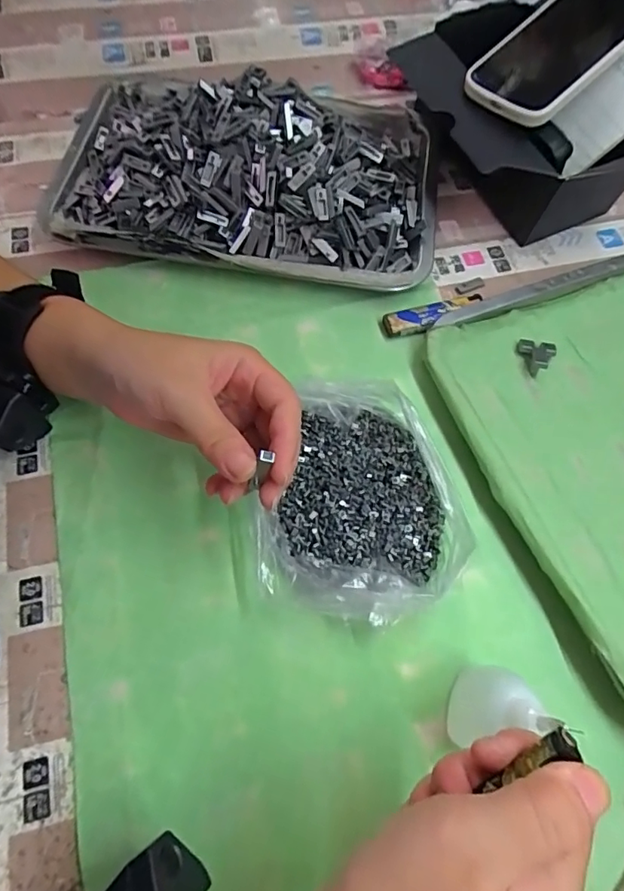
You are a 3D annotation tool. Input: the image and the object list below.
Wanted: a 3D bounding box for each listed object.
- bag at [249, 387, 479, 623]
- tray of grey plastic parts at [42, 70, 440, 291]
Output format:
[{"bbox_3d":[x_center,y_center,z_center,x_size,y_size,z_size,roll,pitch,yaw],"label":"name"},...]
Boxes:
[{"bbox_3d":[0.024,0.031,0.315,0.121,0.035,0.149,-7,66,-5],"label":"bag"},{"bbox_3d":[-0.052,-0.233,0.409,0.310,0.068,0.211,7,65,2],"label":"tray of grey plastic parts"}]

